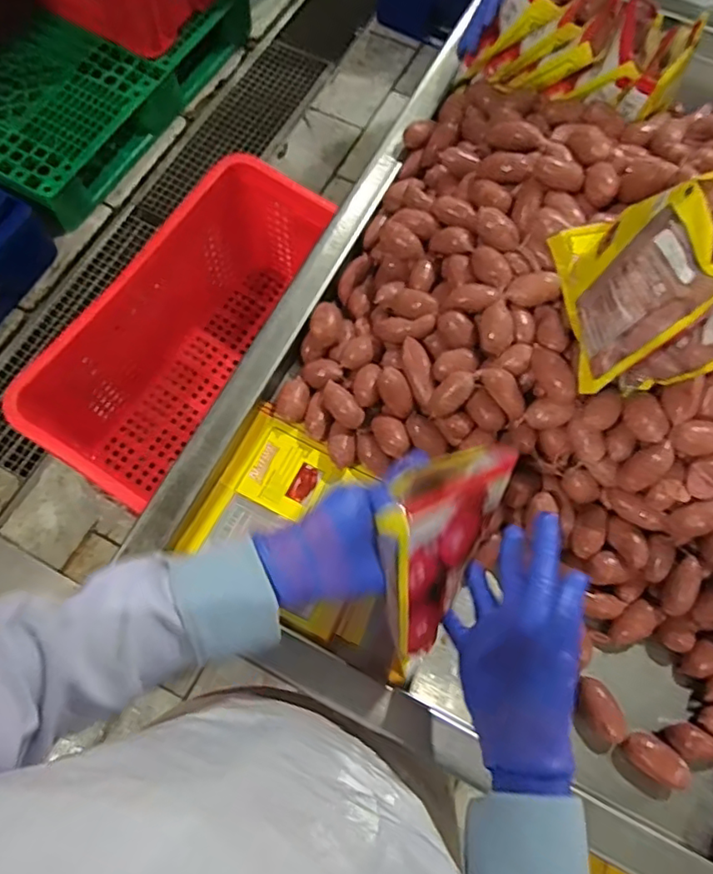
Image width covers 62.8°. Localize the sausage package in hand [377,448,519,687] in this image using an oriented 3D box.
[{"bbox_3d":[0.072,0.102,0.498,0.153,0.050,0.163,-19,114,-42],"label":"sausage package in hand"}]

